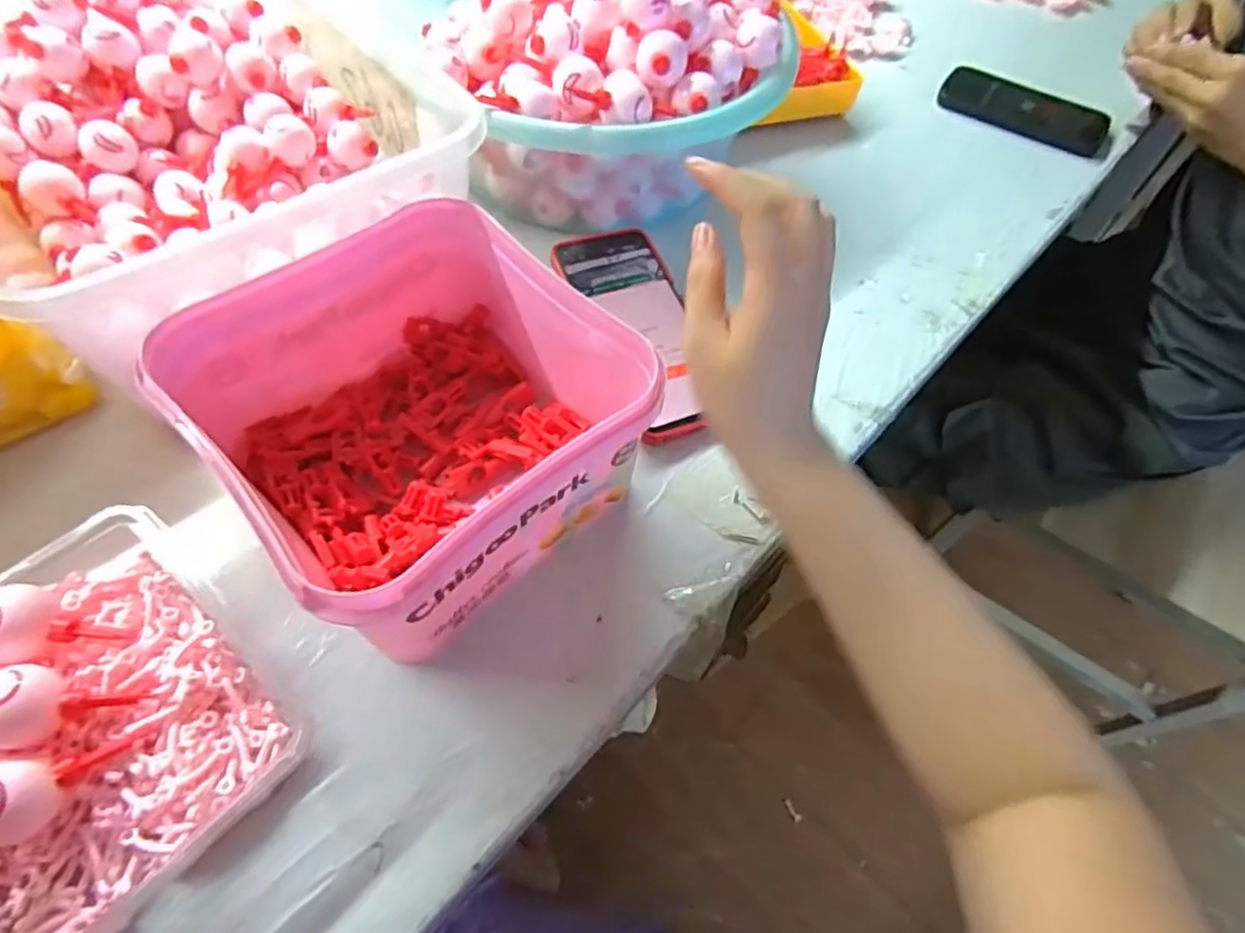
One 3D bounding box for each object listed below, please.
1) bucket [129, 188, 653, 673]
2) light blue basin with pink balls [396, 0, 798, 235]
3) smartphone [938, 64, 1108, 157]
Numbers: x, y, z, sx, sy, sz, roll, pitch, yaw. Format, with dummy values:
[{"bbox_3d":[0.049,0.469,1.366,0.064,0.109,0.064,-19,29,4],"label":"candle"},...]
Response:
[{"bbox_3d":[-0.107,-0.022,0.363,0.189,0.112,0.190,-38,67,-24],"label":"bucket"},{"bbox_3d":[-0.030,-0.324,0.531,0.256,0.154,0.290,-27,63,-19],"label":"light blue basin with pink balls"},{"bbox_3d":[0.406,-0.363,0.668,0.161,0.016,0.088,32,61,16],"label":"smartphone"}]

